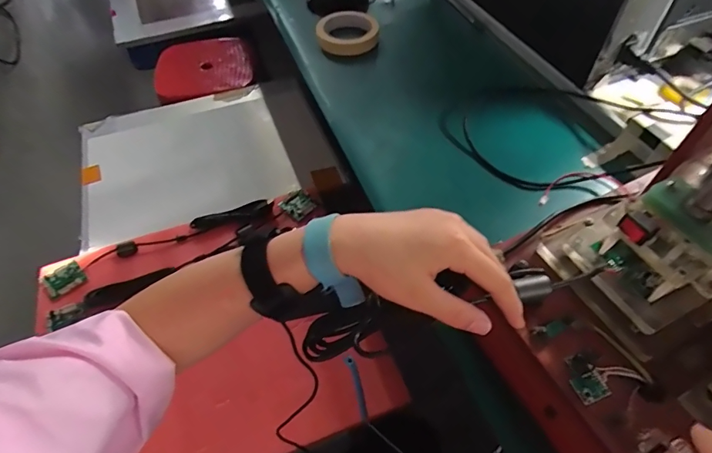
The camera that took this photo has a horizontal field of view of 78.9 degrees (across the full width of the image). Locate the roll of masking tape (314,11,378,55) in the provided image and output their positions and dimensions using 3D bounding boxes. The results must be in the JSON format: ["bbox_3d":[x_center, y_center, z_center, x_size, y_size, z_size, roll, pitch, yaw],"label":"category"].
[{"bbox_3d":[-0.013,-0.318,0.716,0.103,0.030,0.103,-1,53,1],"label":"roll of masking tape"}]

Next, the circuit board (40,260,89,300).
[{"bbox_3d":[-0.483,0.088,0.715,0.057,0.010,0.051,-37,60,-23],"label":"circuit board"}]

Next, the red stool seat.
[{"bbox_3d":[-0.401,-0.419,1.164,0.272,0.062,0.249,-16,54,-10],"label":"red stool seat"}]

